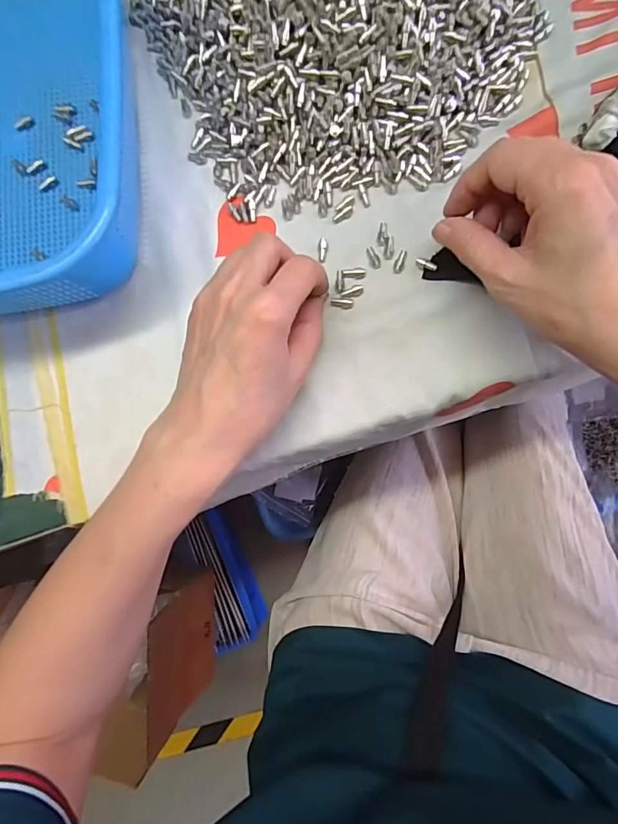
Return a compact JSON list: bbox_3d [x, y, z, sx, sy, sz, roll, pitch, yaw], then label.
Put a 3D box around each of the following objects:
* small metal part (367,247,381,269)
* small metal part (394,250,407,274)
[{"bbox_3d":[0.038,-0.092,0.266,0.006,0.004,0.014,-17,84,6],"label":"small metal part"},{"bbox_3d":[0.054,-0.089,0.264,0.006,0.004,0.014,15,88,9],"label":"small metal part"}]

